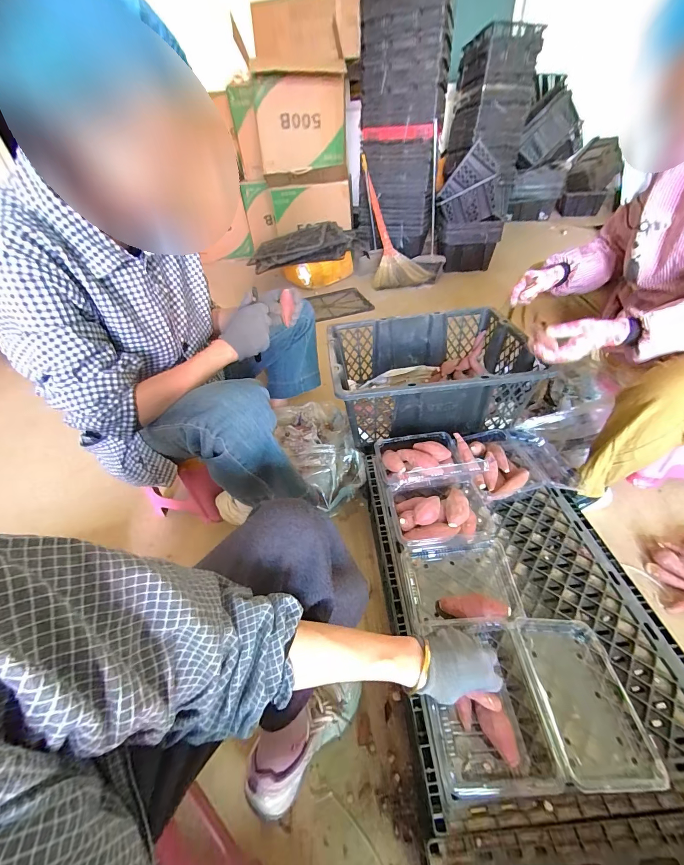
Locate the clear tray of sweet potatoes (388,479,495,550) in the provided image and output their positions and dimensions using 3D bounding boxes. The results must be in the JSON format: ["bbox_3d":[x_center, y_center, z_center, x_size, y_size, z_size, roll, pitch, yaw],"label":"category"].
[{"bbox_3d":[0.195,0.152,0.645,0.191,0.087,0.151,-8,43,-1],"label":"clear tray of sweet potatoes"}]

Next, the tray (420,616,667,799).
[{"bbox_3d":[0.245,0.345,0.441,0.267,0.062,0.171,-6,43,1],"label":"tray"}]

